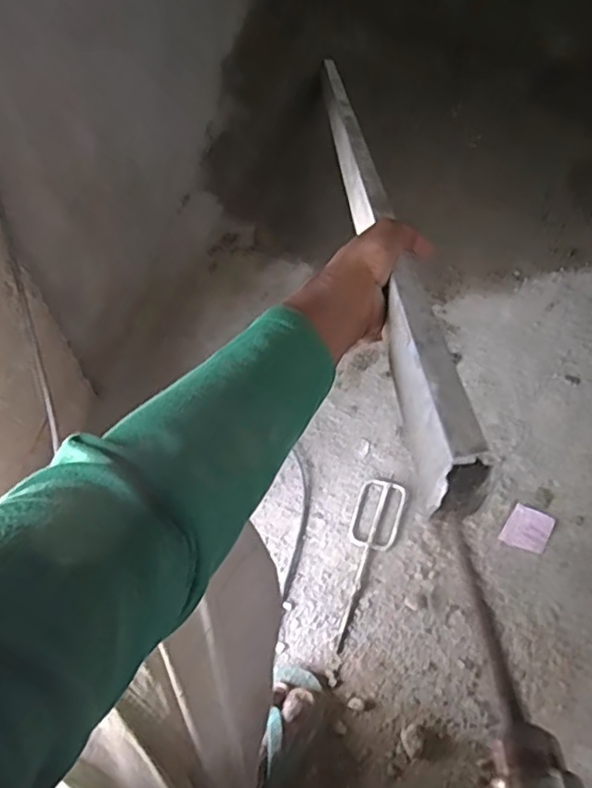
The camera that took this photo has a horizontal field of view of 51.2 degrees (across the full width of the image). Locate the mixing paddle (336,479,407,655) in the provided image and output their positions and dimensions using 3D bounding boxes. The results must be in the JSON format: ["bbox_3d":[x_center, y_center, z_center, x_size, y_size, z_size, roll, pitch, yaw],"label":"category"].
[{"bbox_3d":[0.089,0.218,0.820,0.063,0.005,0.242,15,57,15],"label":"mixing paddle"}]

